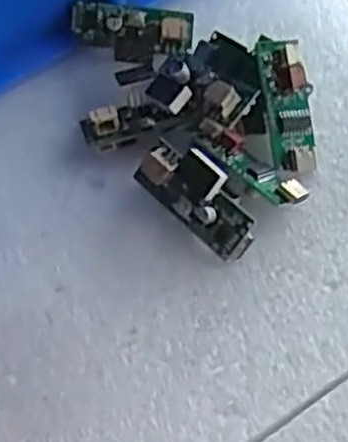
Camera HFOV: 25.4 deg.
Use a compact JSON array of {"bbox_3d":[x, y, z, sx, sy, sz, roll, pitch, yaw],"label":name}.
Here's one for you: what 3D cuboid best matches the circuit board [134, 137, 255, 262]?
[{"bbox_3d":[0.006,-0.008,0.211,0.012,0.021,0.038,-39,68,-20],"label":"circuit board"}]

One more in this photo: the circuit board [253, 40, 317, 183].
[{"bbox_3d":[0.033,-0.033,0.224,0.014,0.007,0.041,-9,87,-5],"label":"circuit board"}]

